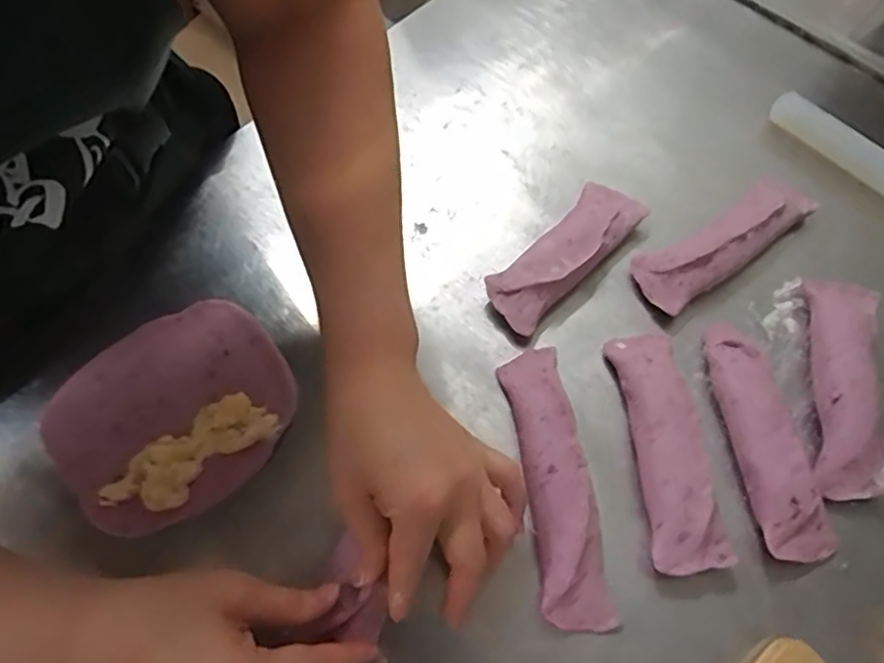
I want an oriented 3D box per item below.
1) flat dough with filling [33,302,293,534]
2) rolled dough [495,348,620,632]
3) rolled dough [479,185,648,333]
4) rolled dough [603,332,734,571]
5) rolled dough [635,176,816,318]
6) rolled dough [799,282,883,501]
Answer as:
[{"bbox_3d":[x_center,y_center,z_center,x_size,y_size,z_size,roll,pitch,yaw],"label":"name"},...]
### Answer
[{"bbox_3d":[-0.176,0.049,0.411,0.146,0.022,0.129,-36,69,-16],"label":"flat dough with filling"},{"bbox_3d":[0.068,0.088,0.390,0.038,0.030,0.172,-7,64,-4],"label":"rolled dough"},{"bbox_3d":[0.089,-0.059,0.462,0.047,0.028,0.140,40,70,18],"label":"rolled dough"},{"bbox_3d":[0.140,0.071,0.400,0.043,0.033,0.151,-5,64,-3],"label":"rolled dough"},{"bbox_3d":[0.206,-0.067,0.466,0.143,0.029,0.046,-32,68,-15],"label":"rolled dough"},{"bbox_3d":[0.268,0.035,0.420,0.043,0.030,0.150,11,64,5],"label":"rolled dough"}]

